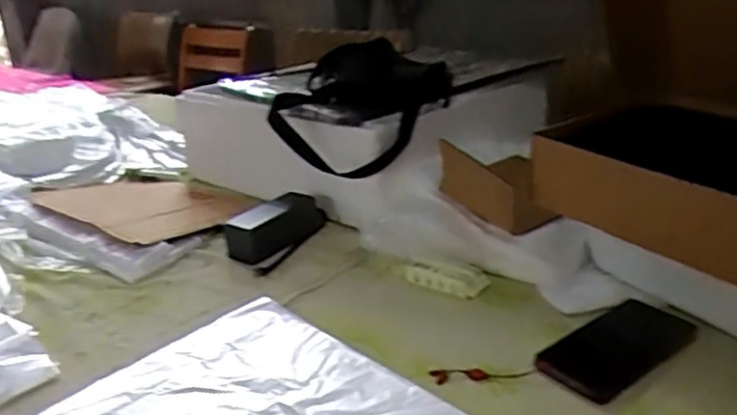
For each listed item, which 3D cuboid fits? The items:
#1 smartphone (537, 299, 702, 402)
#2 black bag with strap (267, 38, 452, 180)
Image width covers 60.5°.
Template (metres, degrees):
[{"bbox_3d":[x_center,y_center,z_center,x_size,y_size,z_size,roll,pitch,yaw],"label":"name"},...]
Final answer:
[{"bbox_3d":[0.239,0.132,0.606,0.161,0.007,0.076,-18,27,-30],"label":"smartphone"},{"bbox_3d":[-0.008,-0.140,0.853,0.252,0.149,0.143,-1,23,7],"label":"black bag with strap"}]

